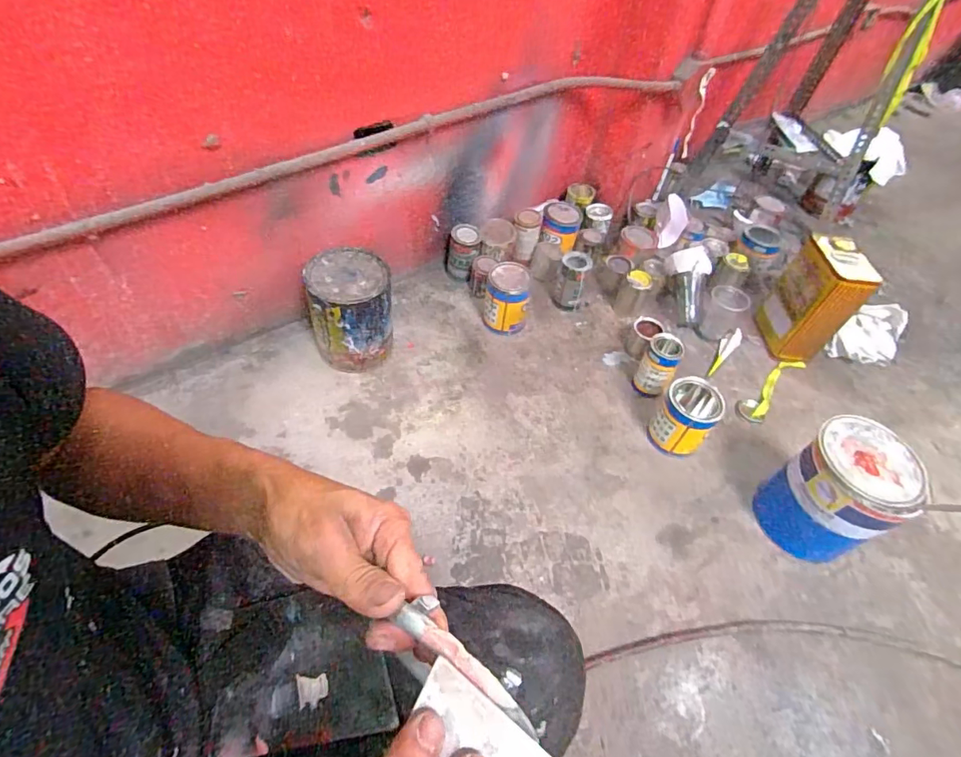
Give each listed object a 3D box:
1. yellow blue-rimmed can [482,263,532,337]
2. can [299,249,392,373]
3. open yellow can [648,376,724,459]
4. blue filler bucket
[{"bbox_3d":[0.063,-0.184,1.130,0.098,0.136,0.103,12,52,3],"label":"yellow blue-rimmed can"},{"bbox_3d":[-0.264,-0.134,1.004,0.154,0.208,0.156,-2,53,-7],"label":"can"},{"bbox_3d":[0.403,0.082,0.954,0.108,0.130,0.103,3,52,-4],"label":"open yellow can"},{"bbox_3d":[0.601,0.198,0.828,0.164,0.217,0.155,3,52,-4],"label":"blue filler bucket"}]

